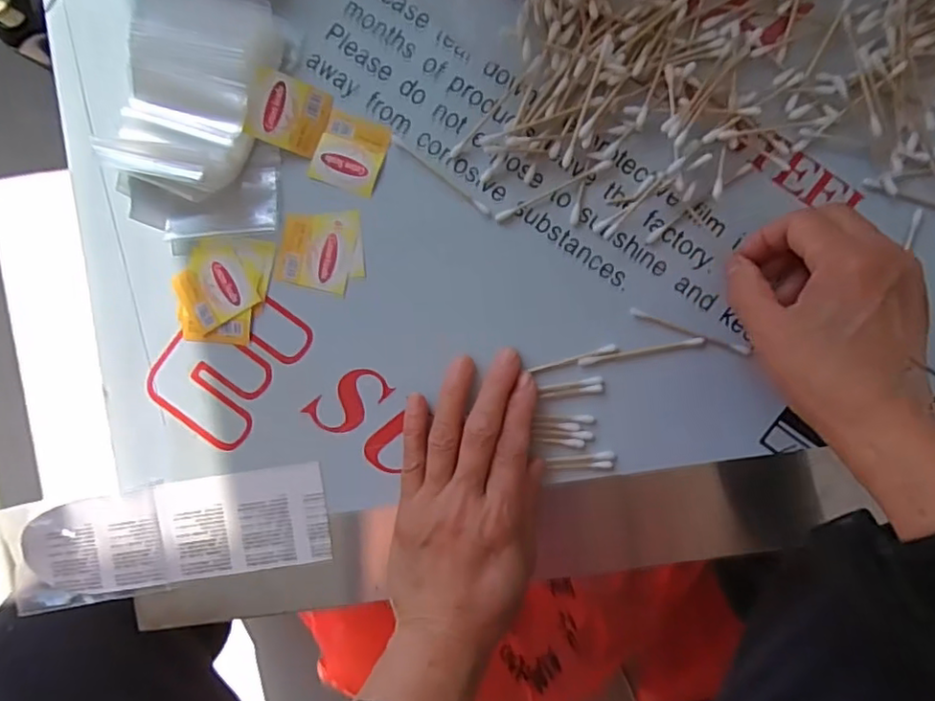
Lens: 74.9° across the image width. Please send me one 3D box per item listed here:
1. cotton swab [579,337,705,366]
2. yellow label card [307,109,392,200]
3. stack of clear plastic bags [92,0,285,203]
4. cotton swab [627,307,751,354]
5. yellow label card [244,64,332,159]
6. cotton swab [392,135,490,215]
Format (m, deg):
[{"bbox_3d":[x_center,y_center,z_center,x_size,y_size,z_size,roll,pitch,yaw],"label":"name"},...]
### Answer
[{"bbox_3d":[0.100,0.000,0.354,0.071,0.006,0.005,-10,92,3],"label":"cotton swab"},{"bbox_3d":[-0.068,-0.115,0.357,0.039,0.004,0.042,20,93,2],"label":"yellow label card"},{"bbox_3d":[-0.159,-0.149,0.344,0.081,0.029,0.115,18,93,2],"label":"stack of clear plastic bags"},{"bbox_3d":[0.127,-0.011,0.349,0.069,0.006,0.005,20,93,2],"label":"cotton swab"},{"bbox_3d":[-0.104,-0.137,0.352,0.044,0.004,0.038,17,96,-19],"label":"yellow label card"},{"bbox_3d":[-0.016,-0.102,0.354,0.071,0.004,0.005,39,93,1],"label":"cotton swab"}]

